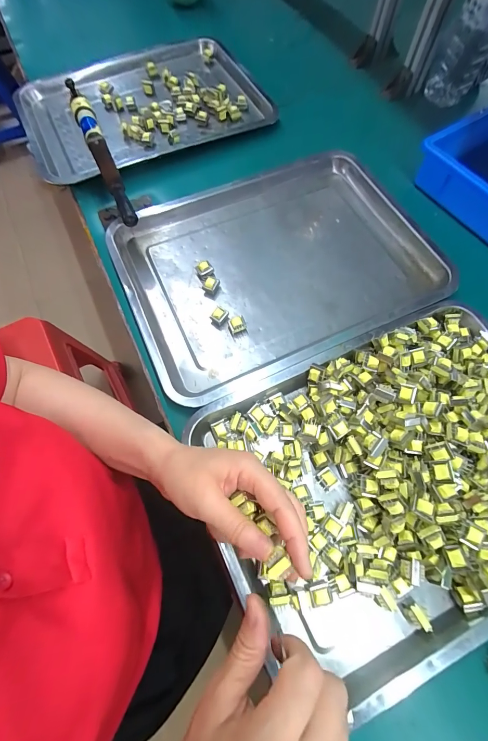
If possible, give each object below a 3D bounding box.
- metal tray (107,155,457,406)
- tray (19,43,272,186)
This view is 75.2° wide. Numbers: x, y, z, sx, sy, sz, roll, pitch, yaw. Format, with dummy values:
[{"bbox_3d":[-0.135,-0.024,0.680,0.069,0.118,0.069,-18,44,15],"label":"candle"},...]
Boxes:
[{"bbox_3d":[0.045,-0.144,0.430,0.394,0.036,0.297,-21,69,-7],"label":"metal tray"},{"bbox_3d":[-0.169,-0.458,0.550,0.398,0.030,0.282,-26,70,-9],"label":"tray"}]

